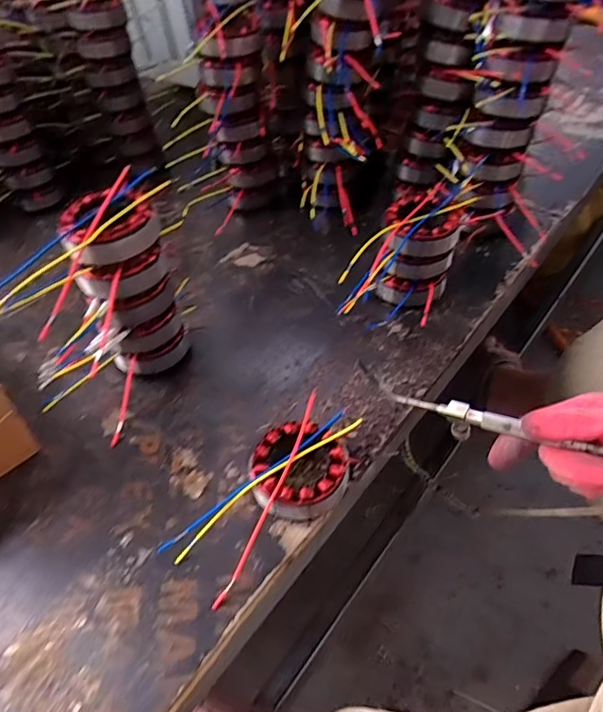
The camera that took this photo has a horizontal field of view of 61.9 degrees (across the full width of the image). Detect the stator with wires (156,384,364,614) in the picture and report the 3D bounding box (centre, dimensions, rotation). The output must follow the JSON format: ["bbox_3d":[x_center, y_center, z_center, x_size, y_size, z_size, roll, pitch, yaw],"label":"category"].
[{"bbox_3d":[-0.020,0.122,0.446,0.091,0.042,0.197,28,56,27],"label":"stator with wires"}]

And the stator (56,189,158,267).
[{"bbox_3d":[-0.180,-0.123,0.478,0.089,0.040,0.084,-22,50,-14],"label":"stator"}]

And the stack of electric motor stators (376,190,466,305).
[{"bbox_3d":[0.142,-0.122,0.613,0.086,0.114,0.085,12,50,16],"label":"stack of electric motor stators"}]

